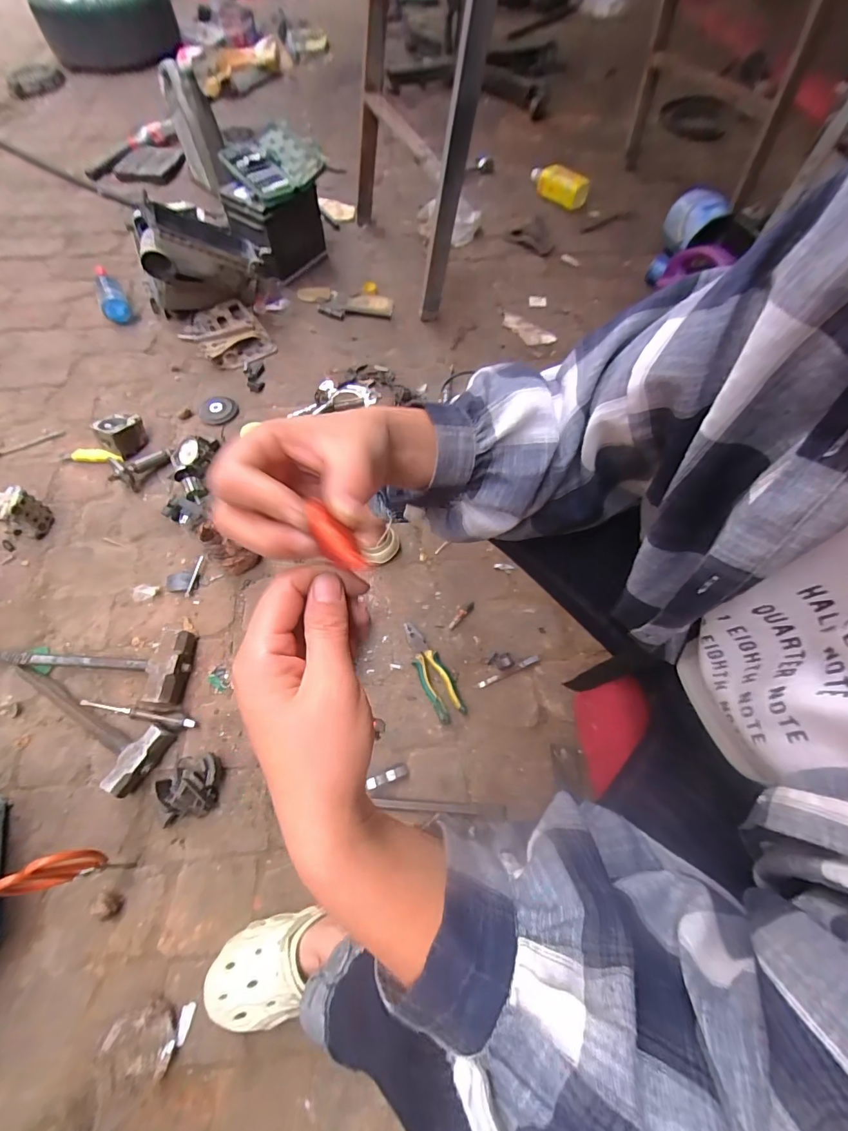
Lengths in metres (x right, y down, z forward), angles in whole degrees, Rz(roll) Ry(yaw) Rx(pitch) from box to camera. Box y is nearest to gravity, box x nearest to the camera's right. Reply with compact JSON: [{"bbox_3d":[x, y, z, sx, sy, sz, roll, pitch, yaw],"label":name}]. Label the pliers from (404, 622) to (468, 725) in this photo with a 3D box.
[{"bbox_3d":[0.013,0.195,0.797,0.056,0.029,0.194,-23,66,-12],"label":"pliers"}]

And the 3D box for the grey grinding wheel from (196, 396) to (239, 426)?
[{"bbox_3d":[-0.500,-0.377,1.034,0.092,0.020,0.100,0,63,-1],"label":"grey grinding wheel"}]

